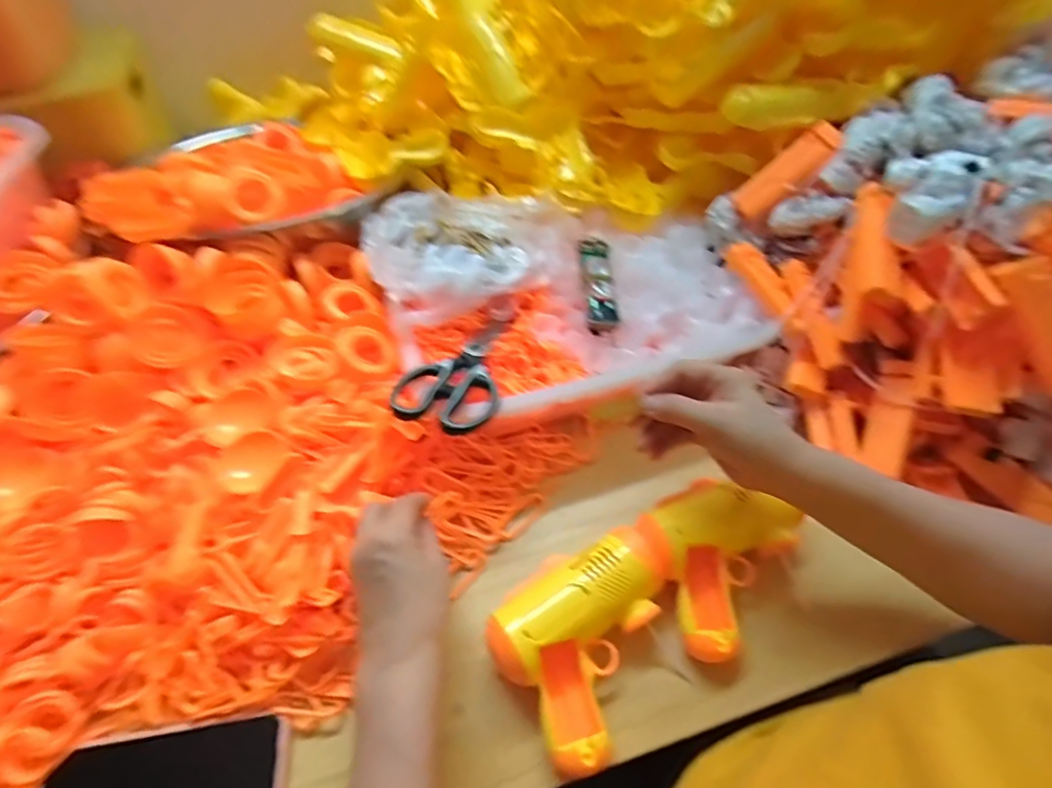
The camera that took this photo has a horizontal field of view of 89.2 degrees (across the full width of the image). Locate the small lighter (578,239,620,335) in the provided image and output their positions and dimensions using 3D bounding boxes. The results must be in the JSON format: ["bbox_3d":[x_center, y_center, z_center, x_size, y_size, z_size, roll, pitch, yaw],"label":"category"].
[{"bbox_3d":[0.072,-0.112,0.536,0.028,0.015,0.109,-3,64,1],"label":"small lighter"}]

